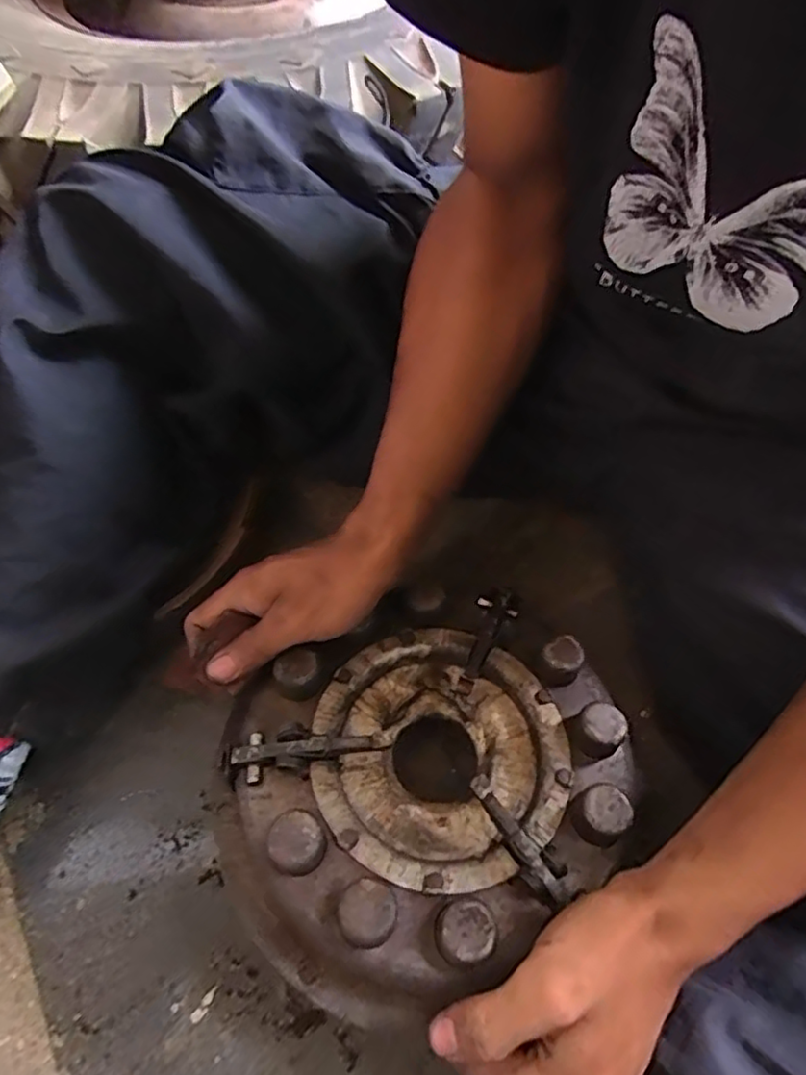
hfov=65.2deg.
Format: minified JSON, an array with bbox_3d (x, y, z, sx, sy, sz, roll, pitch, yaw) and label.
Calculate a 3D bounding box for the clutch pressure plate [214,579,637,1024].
[{"bbox_3d":[0.013,0.136,0.376,0.240,0.068,0.217,-27,58,-25],"label":"clutch pressure plate"}]

